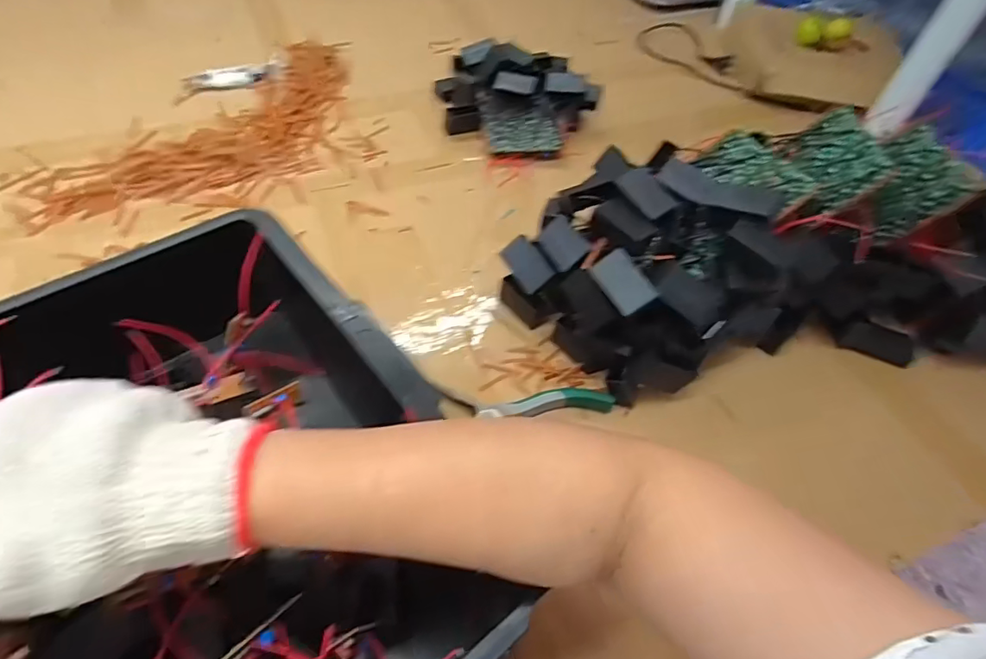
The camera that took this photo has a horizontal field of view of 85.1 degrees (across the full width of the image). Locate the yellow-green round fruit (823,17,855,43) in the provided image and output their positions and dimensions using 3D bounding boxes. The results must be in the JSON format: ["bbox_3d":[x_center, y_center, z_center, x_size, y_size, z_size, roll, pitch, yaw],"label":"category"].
[{"bbox_3d":[0.508,-0.441,0.789,0.035,0.029,0.029,28,54,17],"label":"yellow-green round fruit"}]

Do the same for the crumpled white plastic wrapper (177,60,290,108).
[{"bbox_3d":[-0.337,-0.322,0.686,0.136,0.025,0.048,-20,58,-20],"label":"crumpled white plastic wrapper"}]

